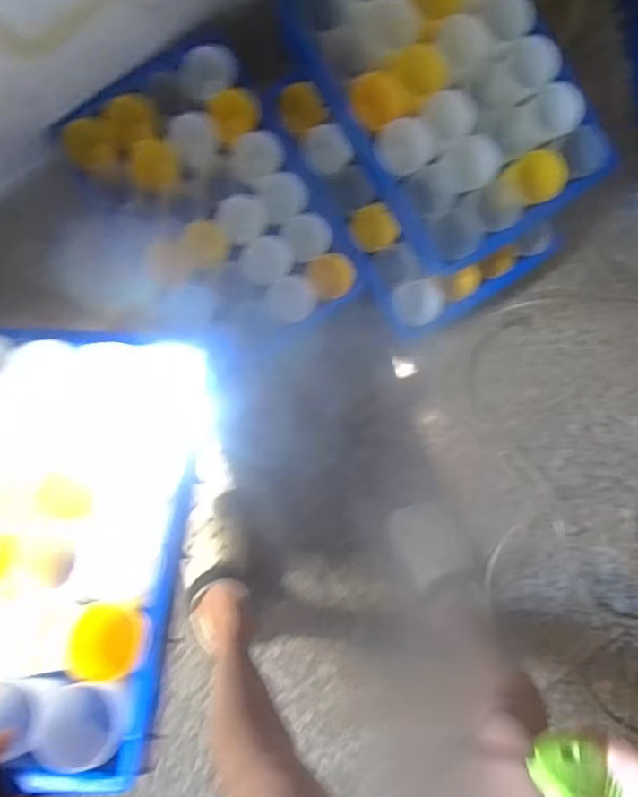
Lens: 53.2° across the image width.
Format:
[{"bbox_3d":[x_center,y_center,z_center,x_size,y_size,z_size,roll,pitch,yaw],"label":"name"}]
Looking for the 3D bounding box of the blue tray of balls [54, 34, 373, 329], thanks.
[{"bbox_3d":[-0.146,-0.259,0.887,0.275,0.079,0.388,-33,98,-1],"label":"blue tray of balls"}]

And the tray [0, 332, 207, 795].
[{"bbox_3d":[-0.252,0.120,0.575,0.251,0.073,0.378,5,63,-1],"label":"tray"}]

